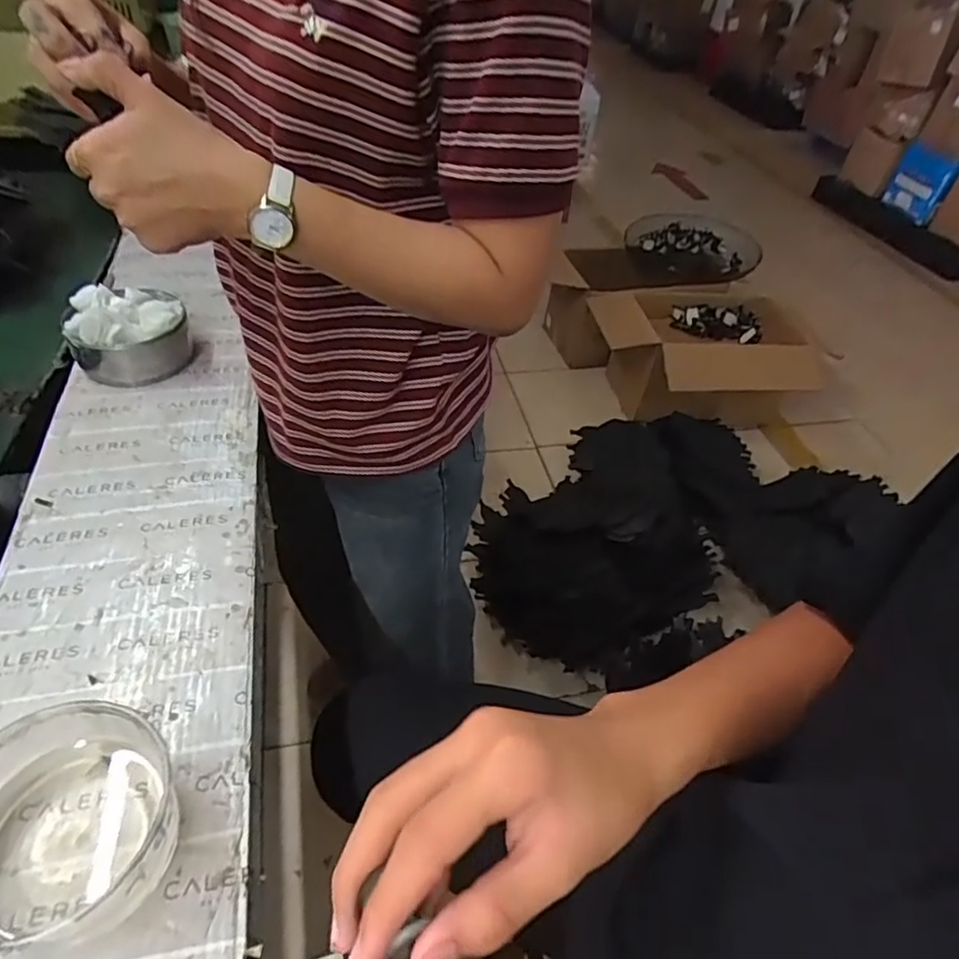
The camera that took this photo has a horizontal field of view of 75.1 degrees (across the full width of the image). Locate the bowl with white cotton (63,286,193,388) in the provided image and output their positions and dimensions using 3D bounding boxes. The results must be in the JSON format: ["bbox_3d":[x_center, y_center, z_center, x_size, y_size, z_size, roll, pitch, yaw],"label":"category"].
[{"bbox_3d":[-0.384,-0.163,0.683,0.116,0.077,0.111,-22,51,-26],"label":"bowl with white cotton"}]

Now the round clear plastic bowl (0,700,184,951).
[{"bbox_3d":[-0.235,0.192,0.352,0.105,0.062,0.108,4,44,-4],"label":"round clear plastic bowl"}]

